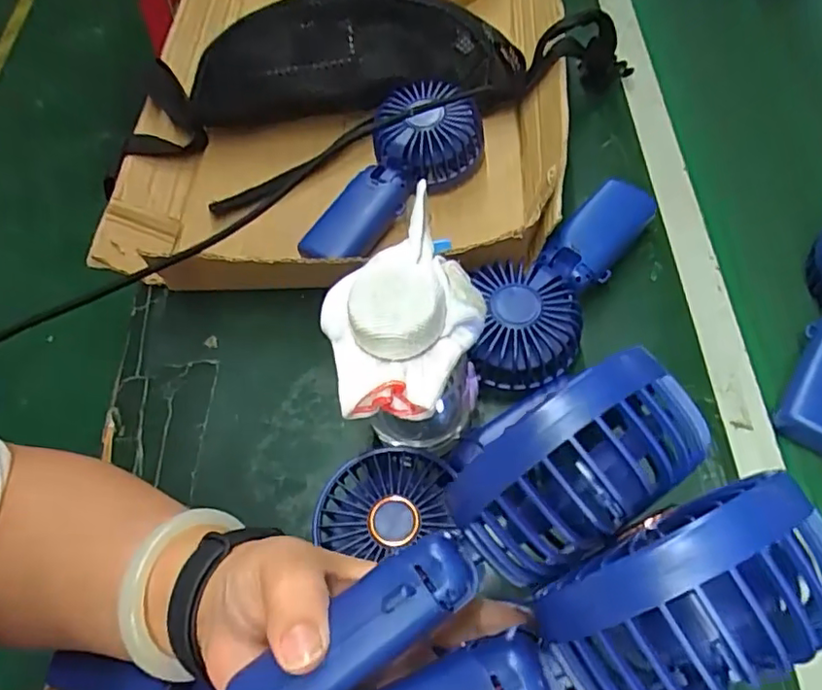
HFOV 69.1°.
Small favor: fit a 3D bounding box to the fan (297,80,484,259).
[{"bbox_3d":[-0.022,-0.134,0.465,0.170,0.057,0.081,-47,67,0],"label":"fan"}]

